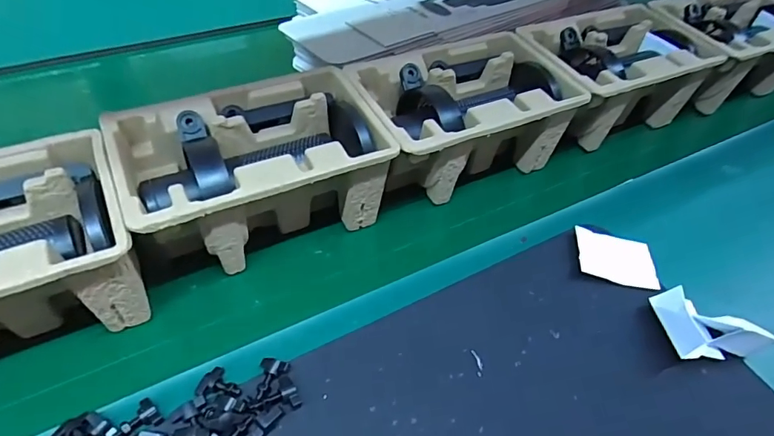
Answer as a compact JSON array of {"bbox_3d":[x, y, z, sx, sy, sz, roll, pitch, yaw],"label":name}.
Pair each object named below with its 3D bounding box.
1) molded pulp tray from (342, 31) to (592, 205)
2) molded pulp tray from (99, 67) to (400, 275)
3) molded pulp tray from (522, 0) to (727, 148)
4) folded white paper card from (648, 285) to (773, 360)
[{"bbox_3d":[0.084,-0.106,0.532,0.222,0.106,0.161,-17,53,-20],"label":"molded pulp tray"},{"bbox_3d":[-0.120,-0.035,0.461,0.222,0.122,0.144,-20,54,-22],"label":"molded pulp tray"},{"bbox_3d":[0.279,-0.180,0.616,0.227,0.110,0.151,-20,55,-22],"label":"molded pulp tray"},{"bbox_3d":[0.284,0.090,0.421,0.080,0.040,0.061,-1,50,-7],"label":"folded white paper card"}]

